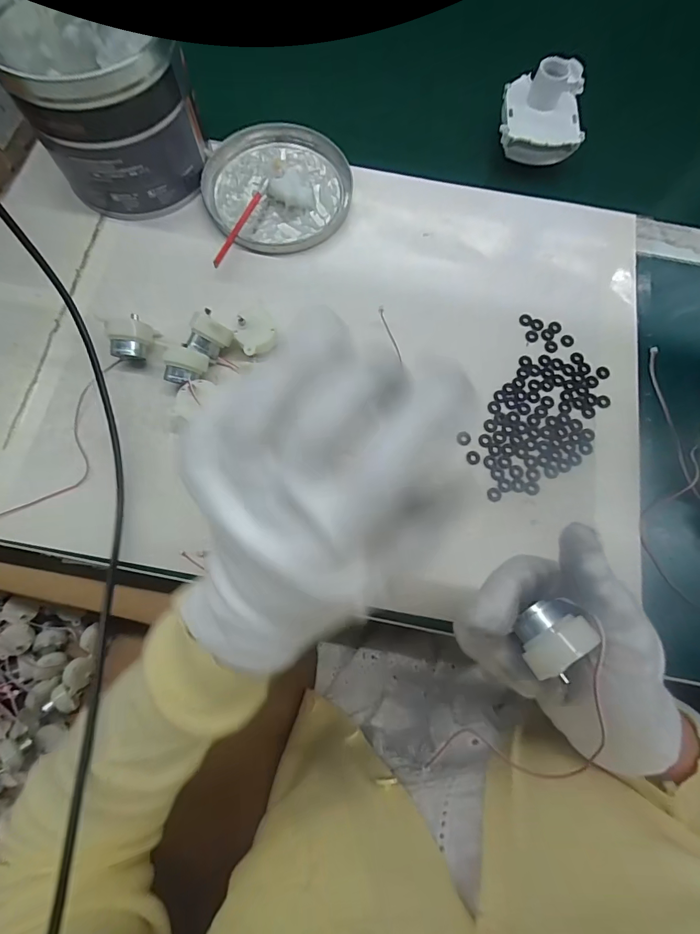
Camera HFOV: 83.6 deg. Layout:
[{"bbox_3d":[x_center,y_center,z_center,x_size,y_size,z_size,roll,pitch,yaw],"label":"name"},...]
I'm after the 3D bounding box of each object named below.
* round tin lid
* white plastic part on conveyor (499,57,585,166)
[{"bbox_3d":[-0.066,-0.255,0.355,0.127,0.016,0.131,0,75,-2],"label":"round tin lid"},{"bbox_3d":[0.177,-0.328,0.364,0.075,0.059,0.097,6,75,0],"label":"white plastic part on conveyor"}]

